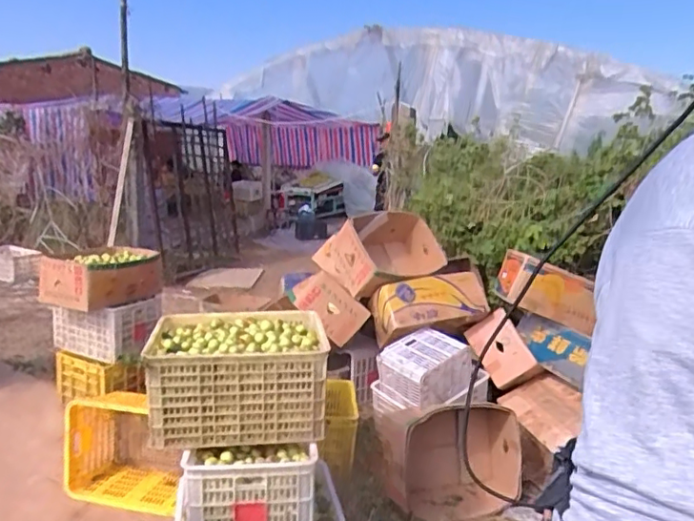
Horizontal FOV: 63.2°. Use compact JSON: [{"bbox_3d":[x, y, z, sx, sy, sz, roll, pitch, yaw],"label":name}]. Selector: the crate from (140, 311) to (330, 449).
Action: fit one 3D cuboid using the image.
[{"bbox_3d":[-0.300,0.325,1.614,0.462,0.259,0.359,-2,8,-7],"label":"crate"}]

